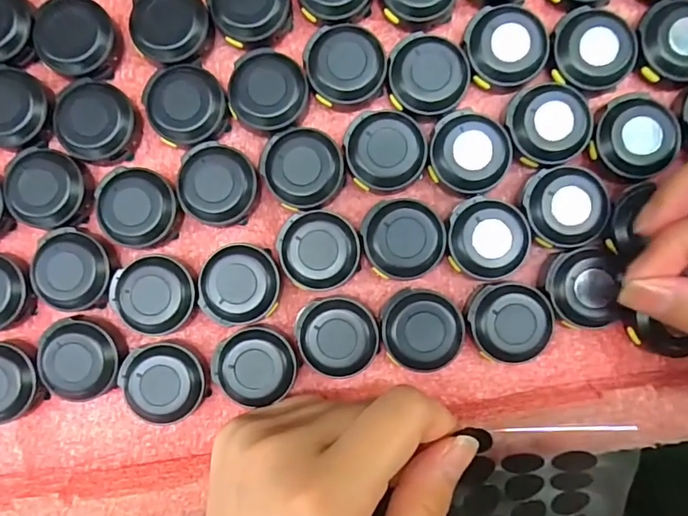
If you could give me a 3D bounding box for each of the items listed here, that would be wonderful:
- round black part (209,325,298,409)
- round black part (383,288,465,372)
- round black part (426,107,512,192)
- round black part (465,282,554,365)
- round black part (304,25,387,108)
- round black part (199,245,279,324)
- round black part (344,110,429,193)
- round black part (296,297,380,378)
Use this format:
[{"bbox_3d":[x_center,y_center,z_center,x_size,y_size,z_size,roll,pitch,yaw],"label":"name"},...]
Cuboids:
[{"bbox_3d":[-0.033,0.039,0.181,0.029,0.013,0.027,0,86,4],"label":"round black part"},{"bbox_3d":[0.028,0.026,0.179,0.029,0.012,0.028,0,86,4],"label":"round black part"},{"bbox_3d":[0.046,-0.038,0.180,0.029,0.010,0.029,0,86,4],"label":"round black part"},{"bbox_3d":[0.060,0.024,0.179,0.030,0.011,0.029,0,86,4],"label":"round black part"},{"bbox_3d":[0.001,-0.072,0.179,0.028,0.010,0.027,0,86,4],"label":"round black part"},{"bbox_3d":[-0.038,0.010,0.180,0.028,0.013,0.028,0,86,4],"label":"round black part"},{"bbox_3d":[0.015,-0.039,0.181,0.029,0.011,0.028,0,86,4],"label":"round black part"},{"bbox_3d":[-0.002,0.029,0.180,0.028,0.012,0.028,0,86,4],"label":"round black part"}]

